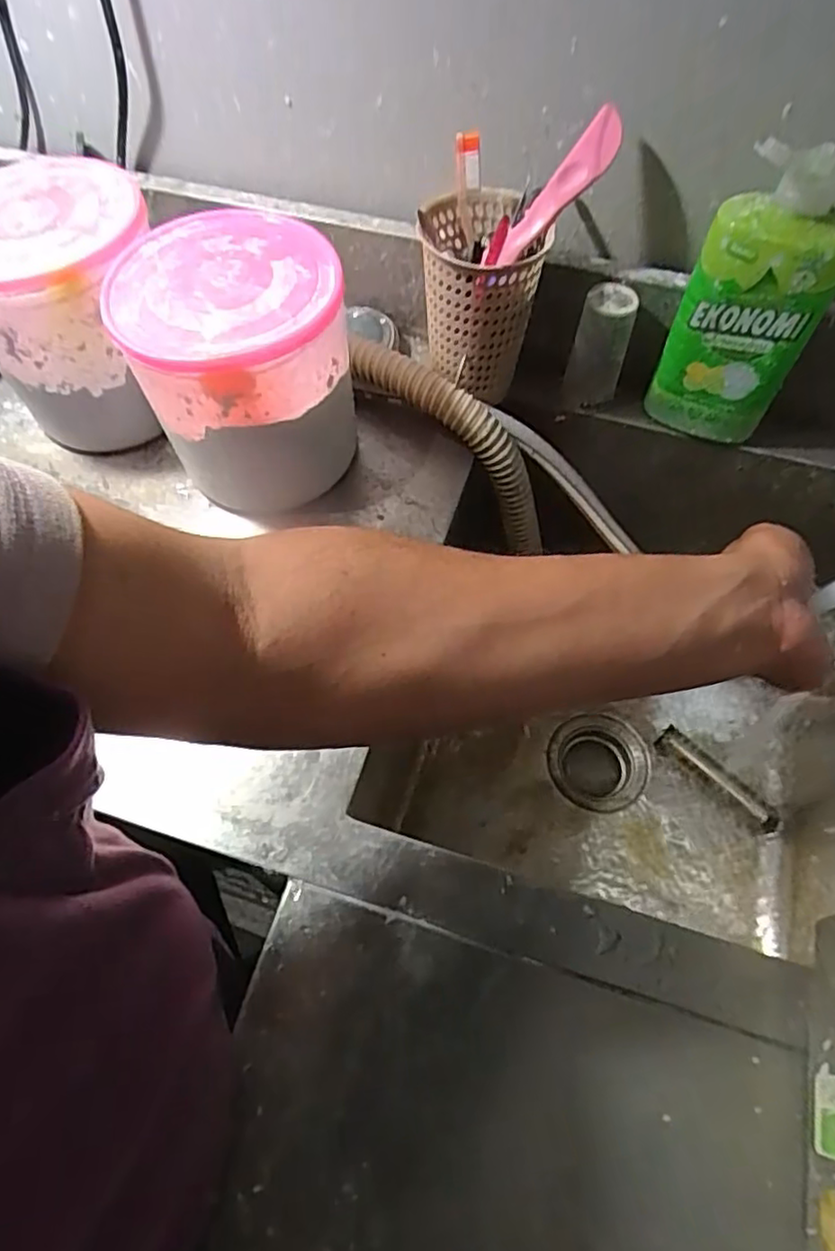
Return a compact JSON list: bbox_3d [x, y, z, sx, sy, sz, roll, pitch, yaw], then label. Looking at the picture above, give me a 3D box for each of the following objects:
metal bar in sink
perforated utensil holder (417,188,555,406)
[{"bbox_3d":[0.330,0.167,0.735,0.144,0.012,0.026,41,68,20],"label":"metal bar in sink"},{"bbox_3d":[0.050,-0.258,0.560,0.087,0.158,0.090,-3,61,-2],"label":"perforated utensil holder"}]

